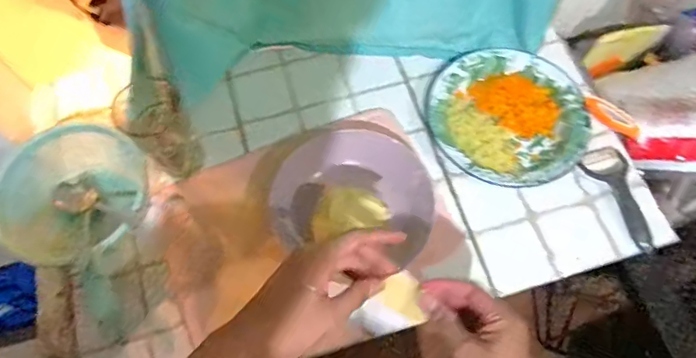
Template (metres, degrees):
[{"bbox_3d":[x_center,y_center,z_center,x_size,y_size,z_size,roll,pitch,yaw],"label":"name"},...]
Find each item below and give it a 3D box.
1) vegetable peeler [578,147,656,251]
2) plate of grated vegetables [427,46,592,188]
[{"bbox_3d":[0.362,0.022,0.653,0.052,0.018,0.142,-24,69,-10],"label":"vegetable peeler"},{"bbox_3d":[0.218,-0.086,0.692,0.207,0.027,0.203,0,67,0],"label":"plate of grated vegetables"}]

